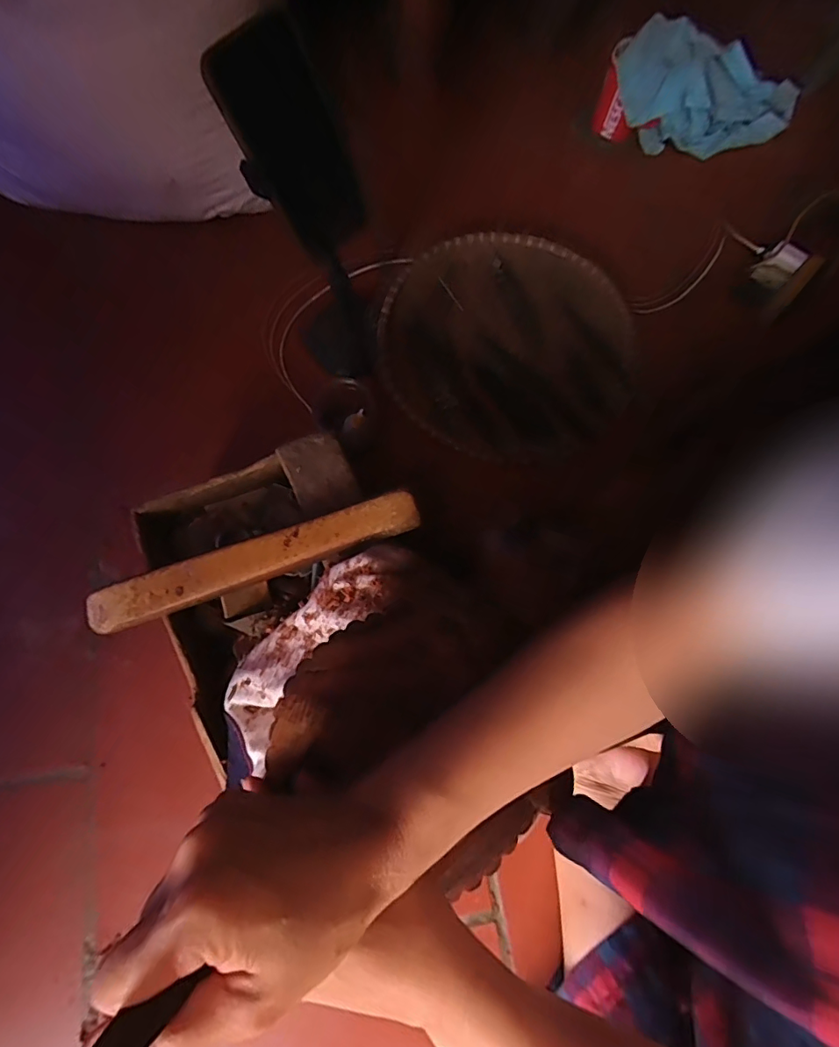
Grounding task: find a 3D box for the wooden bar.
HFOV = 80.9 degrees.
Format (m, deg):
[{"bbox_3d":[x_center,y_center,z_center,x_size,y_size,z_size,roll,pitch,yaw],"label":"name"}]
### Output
[{"bbox_3d":[-0.149,0.033,0.440,0.304,0.011,0.039,-19,82,1],"label":"wooden bar"}]

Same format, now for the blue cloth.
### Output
[{"bbox_3d":[0.419,-0.613,0.726,0.341,0.138,0.080,-4,76,-23],"label":"blue cloth"}]

